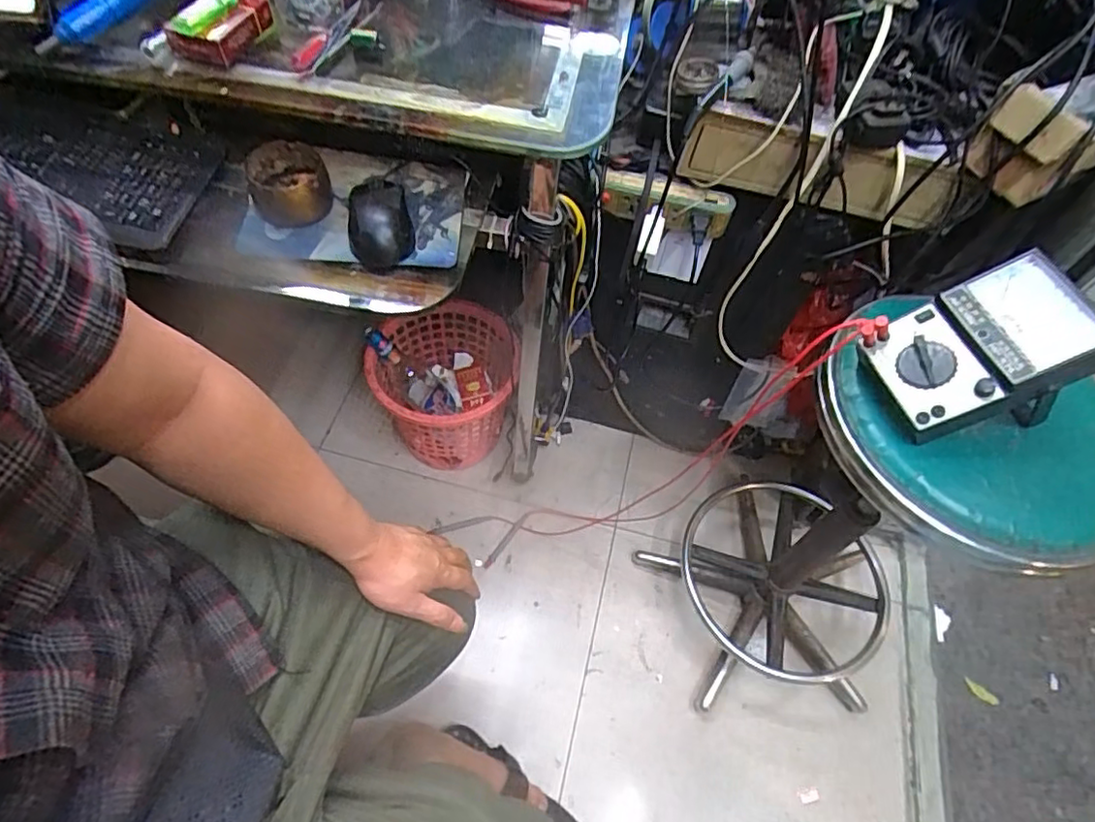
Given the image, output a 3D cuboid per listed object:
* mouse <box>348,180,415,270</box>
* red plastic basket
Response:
[{"bbox_3d":[-0.168,-0.192,0.627,0.059,0.033,0.096,-5,58,-8],"label":"mouse"},{"bbox_3d":[-0.191,-0.031,1.149,0.235,0.241,0.243,2,58,-3],"label":"red plastic basket"}]

